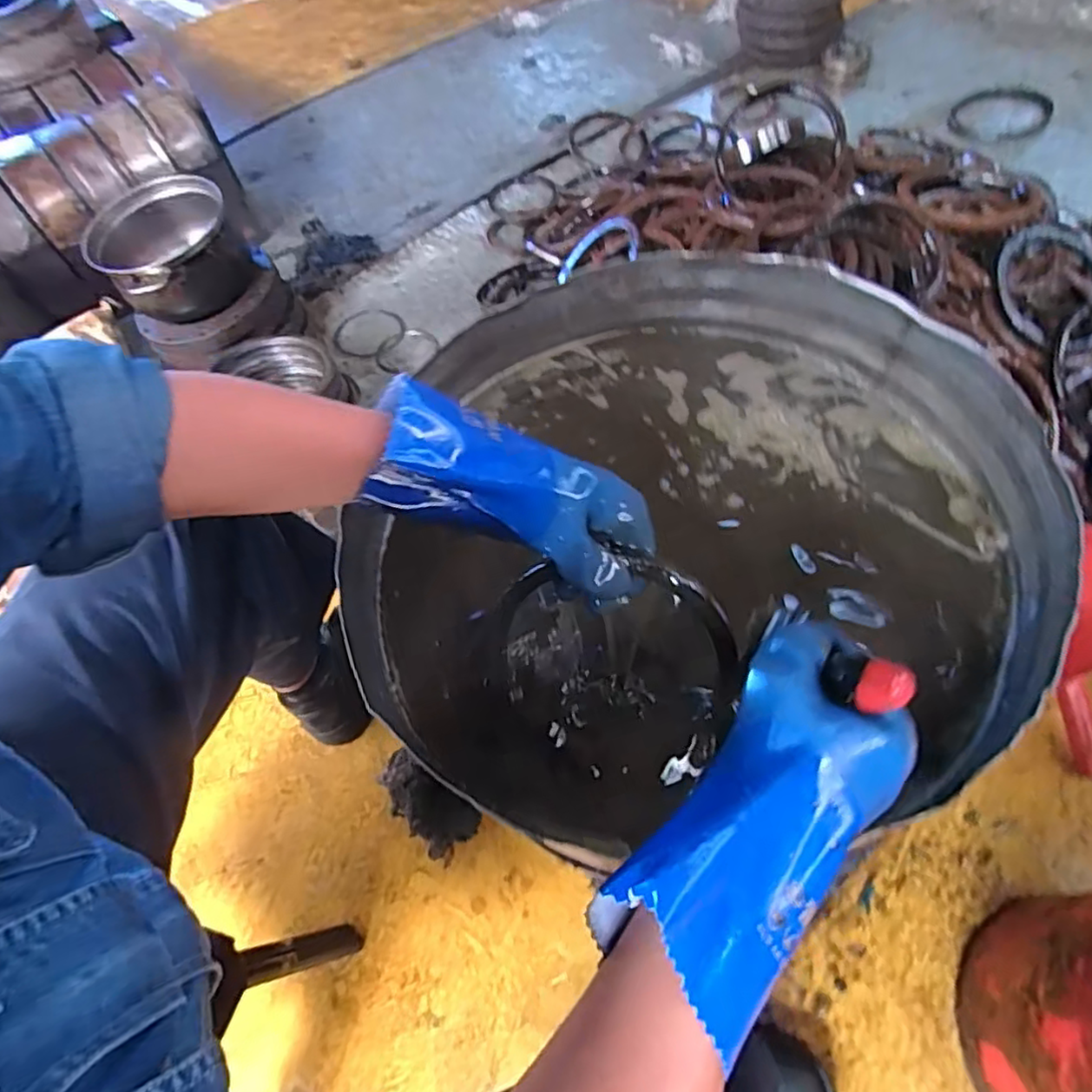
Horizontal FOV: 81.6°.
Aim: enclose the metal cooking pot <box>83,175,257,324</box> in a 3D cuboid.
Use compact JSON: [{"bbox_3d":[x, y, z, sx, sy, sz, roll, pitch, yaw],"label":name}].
[{"bbox_3d":[-0.625,-0.483,1.050,0.233,0.121,0.242,-26,59,-8],"label":"metal cooking pot"}]

